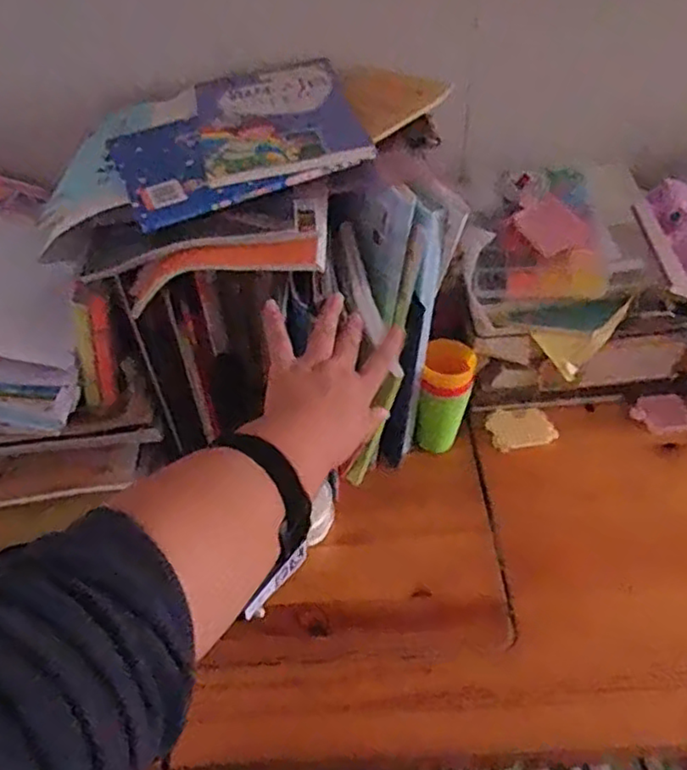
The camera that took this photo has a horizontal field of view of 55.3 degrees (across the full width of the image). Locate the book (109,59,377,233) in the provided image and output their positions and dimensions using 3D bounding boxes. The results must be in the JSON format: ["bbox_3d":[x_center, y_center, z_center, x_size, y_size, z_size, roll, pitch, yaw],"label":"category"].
[{"bbox_3d":[-0.096,-0.236,0.613,0.228,0.019,0.205,-22,49,-10],"label":"book"}]

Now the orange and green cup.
[{"bbox_3d":[0.114,0.015,0.722,0.052,0.120,0.063,12,47,14],"label":"orange and green cup"}]

